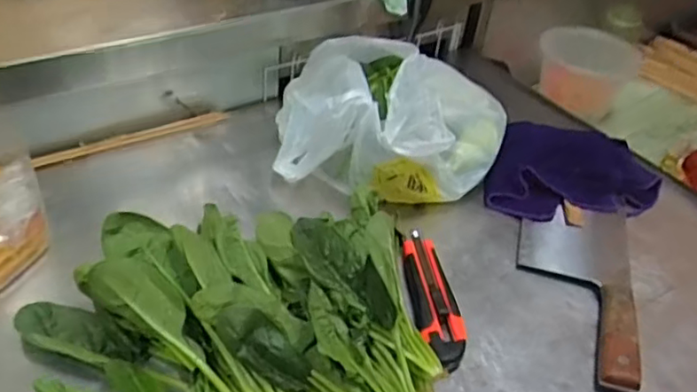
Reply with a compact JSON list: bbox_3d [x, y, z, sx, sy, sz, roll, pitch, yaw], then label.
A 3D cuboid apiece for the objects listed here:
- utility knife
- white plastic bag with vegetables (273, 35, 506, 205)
[{"bbox_3d":[0.078,0.089,0.574,0.042,0.012,0.152,1,39,-6],"label":"utility knife"},{"bbox_3d":[0.050,-0.088,0.684,0.234,0.134,0.171,15,40,8],"label":"white plastic bag with vegetables"}]

